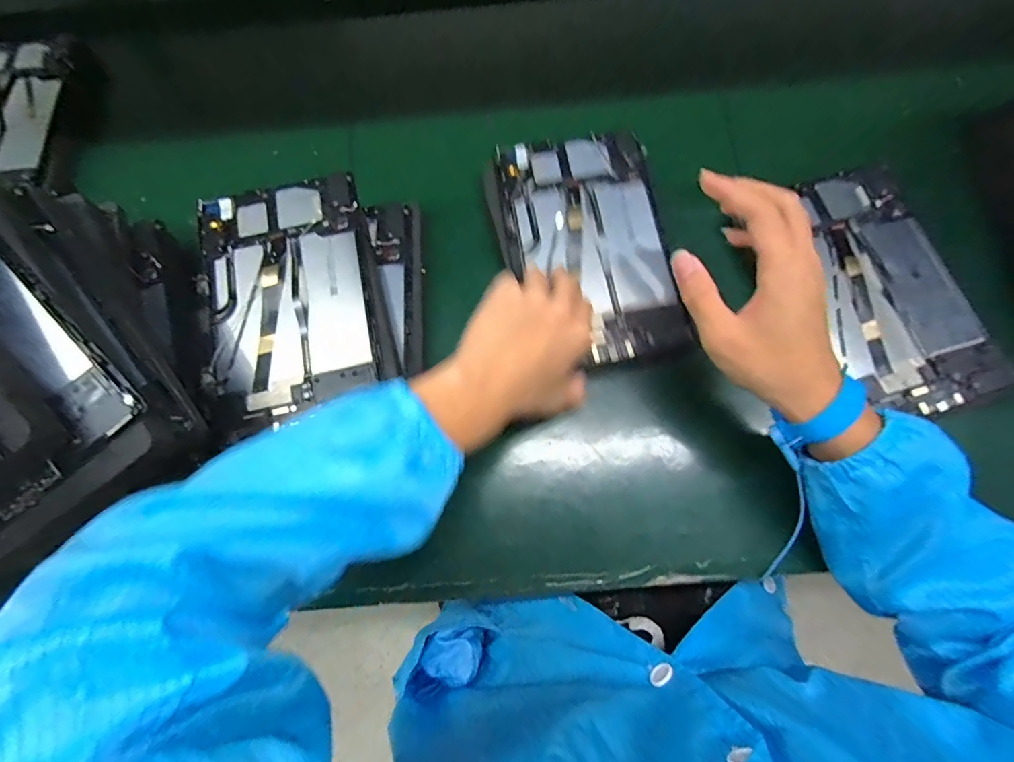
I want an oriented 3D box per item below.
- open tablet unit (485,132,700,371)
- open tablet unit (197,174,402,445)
[{"bbox_3d":[0.076,-0.130,0.425,0.155,0.023,0.244,-12,74,-1],"label":"open tablet unit"},{"bbox_3d":[-0.193,-0.078,0.394,0.153,0.017,0.221,-15,74,-2],"label":"open tablet unit"}]

